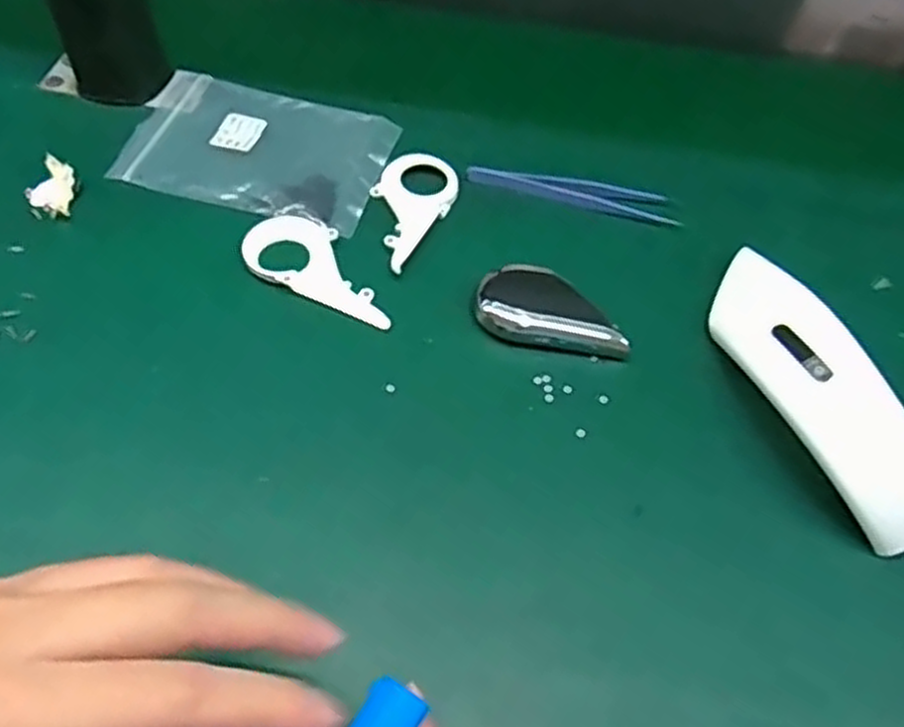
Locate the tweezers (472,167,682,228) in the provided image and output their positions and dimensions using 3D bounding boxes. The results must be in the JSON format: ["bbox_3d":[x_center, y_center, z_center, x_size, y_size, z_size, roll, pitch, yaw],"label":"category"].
[{"bbox_3d":[0.072,-0.104,0.473,0.123,0.005,0.023,14,57,5],"label":"tweezers"}]

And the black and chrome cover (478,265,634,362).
[{"bbox_3d":[0.053,-0.030,0.420,0.078,0.009,0.044,11,57,3],"label":"black and chrome cover"}]

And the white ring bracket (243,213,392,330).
[{"bbox_3d":[-0.068,-0.054,0.428,0.093,0.004,0.047,22,58,10],"label":"white ring bracket"}]

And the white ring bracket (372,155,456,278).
[{"bbox_3d":[-0.028,-0.092,0.455,0.046,0.005,0.091,25,59,12],"label":"white ring bracket"}]

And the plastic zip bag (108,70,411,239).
[{"bbox_3d":[-0.116,-0.131,0.479,0.152,0.006,0.100,15,57,6],"label":"plastic zip bag"}]

